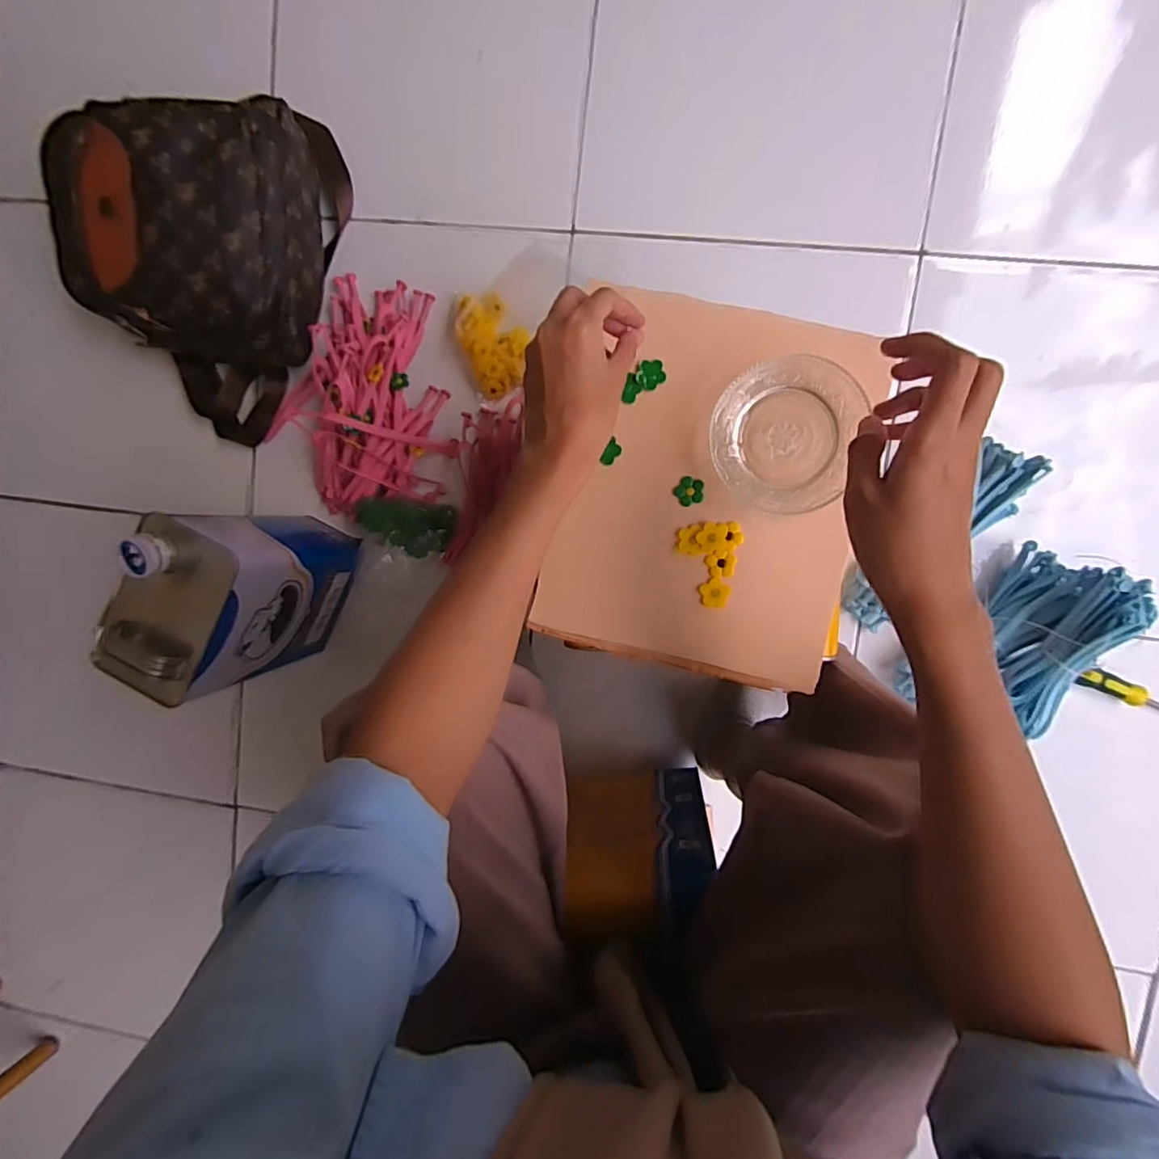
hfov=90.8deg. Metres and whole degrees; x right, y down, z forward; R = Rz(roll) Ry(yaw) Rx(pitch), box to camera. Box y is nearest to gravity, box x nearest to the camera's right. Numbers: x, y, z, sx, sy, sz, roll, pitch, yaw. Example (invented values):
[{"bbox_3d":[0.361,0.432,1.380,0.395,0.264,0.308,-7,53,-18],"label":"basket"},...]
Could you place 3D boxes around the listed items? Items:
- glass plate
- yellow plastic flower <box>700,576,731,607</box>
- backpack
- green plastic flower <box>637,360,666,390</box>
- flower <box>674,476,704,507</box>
[{"bbox_3d":[0.152,-0.110,0.431,0.101,0.016,0.110,1,95,7],"label":"glass plate"},{"bbox_3d":[0.109,0.010,0.457,0.022,0.004,0.024,5,96,7],"label":"yellow plastic flower"},{"bbox_3d":[-0.464,-0.366,0.658,0.305,0.159,0.367,10,96,6],"label":"backpack"},{"bbox_3d":[0.057,-0.162,0.451,0.022,0.005,0.022,5,96,7],"label":"green plastic flower"},{"bbox_3d":[0.089,-0.071,0.458,0.022,0.004,0.023,1,95,7],"label":"flower"}]

